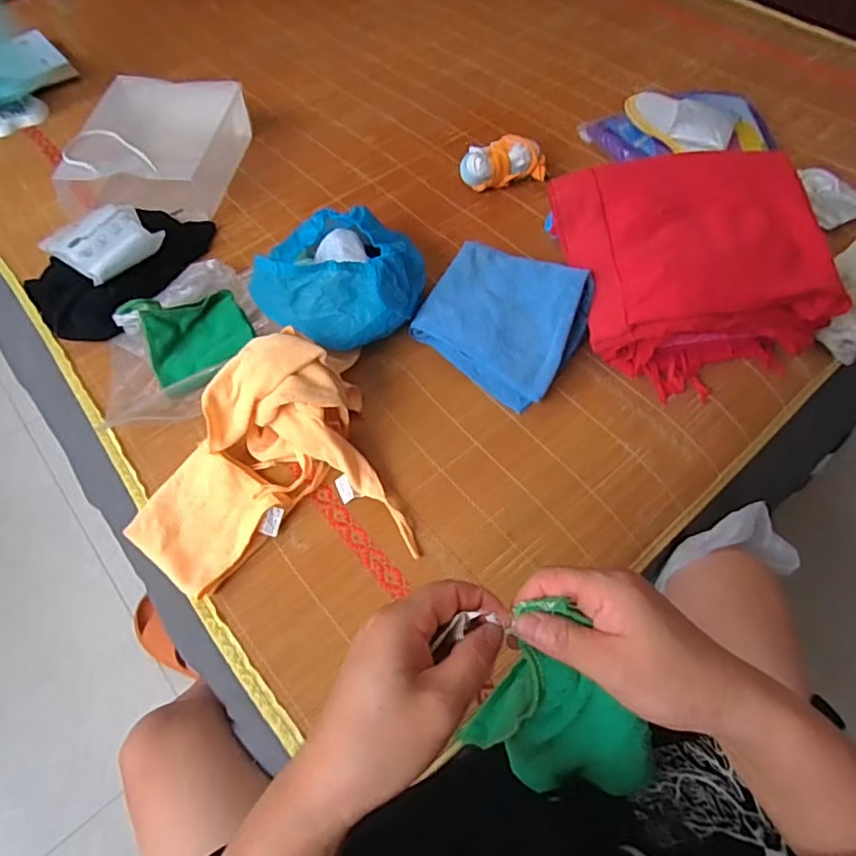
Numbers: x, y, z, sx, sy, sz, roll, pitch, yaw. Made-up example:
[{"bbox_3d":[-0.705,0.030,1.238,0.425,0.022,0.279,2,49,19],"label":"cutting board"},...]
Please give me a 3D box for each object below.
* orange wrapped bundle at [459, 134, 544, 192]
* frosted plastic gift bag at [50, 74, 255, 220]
[{"bbox_3d":[0.109,-0.383,0.826,0.117,0.060,0.054,-16,58,-9],"label":"orange wrapped bundle"},{"bbox_3d":[-0.410,-0.420,0.845,0.213,0.095,0.243,4,57,3],"label":"frosted plastic gift bag"}]

